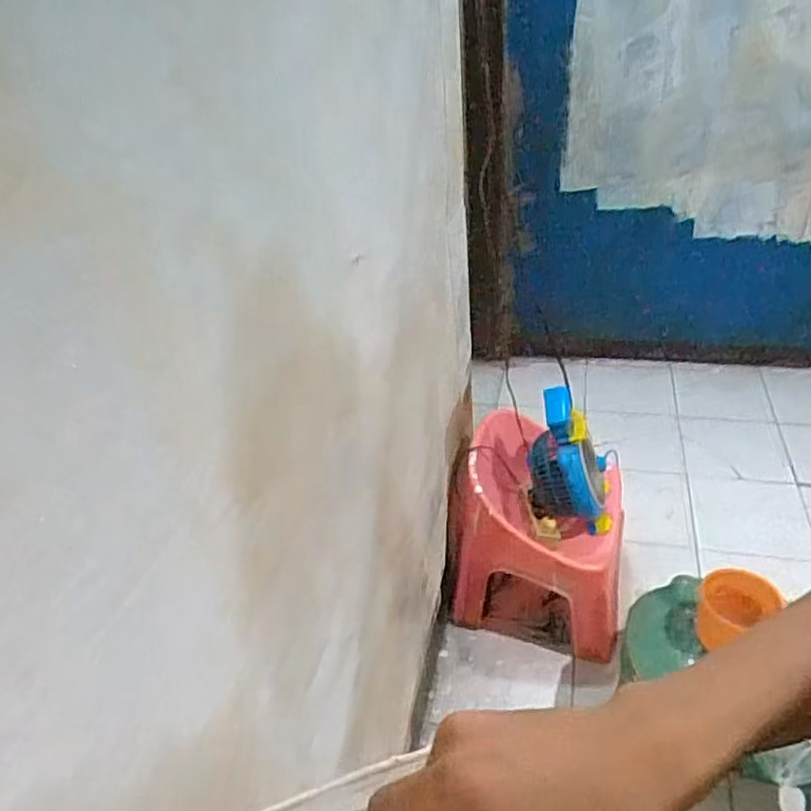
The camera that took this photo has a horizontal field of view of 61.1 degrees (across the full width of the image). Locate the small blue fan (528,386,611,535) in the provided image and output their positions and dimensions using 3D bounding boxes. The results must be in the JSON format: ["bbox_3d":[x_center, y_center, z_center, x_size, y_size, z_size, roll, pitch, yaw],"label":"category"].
[{"bbox_3d":[0.365,0.125,1.504,0.181,0.292,0.164,6,36,15],"label":"small blue fan"}]

